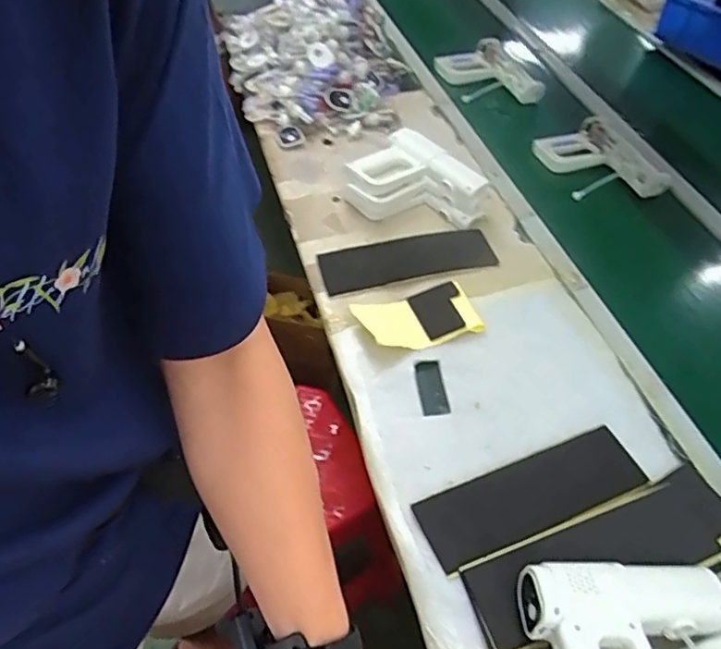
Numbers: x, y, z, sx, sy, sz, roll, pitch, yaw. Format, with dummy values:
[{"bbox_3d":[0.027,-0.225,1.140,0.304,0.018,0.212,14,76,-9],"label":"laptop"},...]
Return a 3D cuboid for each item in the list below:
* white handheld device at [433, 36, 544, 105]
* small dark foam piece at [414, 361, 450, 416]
[{"bbox_3d":[0.309,-0.598,1.385,0.181,0.054,0.255,-16,54,-16],"label":"white handheld device"},{"bbox_3d":[0.103,0.091,0.837,0.040,0.016,0.082,-5,51,-7],"label":"small dark foam piece"}]

